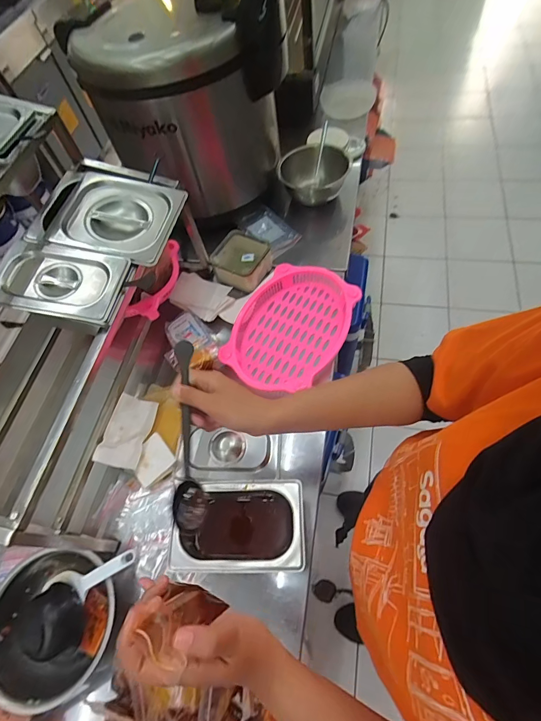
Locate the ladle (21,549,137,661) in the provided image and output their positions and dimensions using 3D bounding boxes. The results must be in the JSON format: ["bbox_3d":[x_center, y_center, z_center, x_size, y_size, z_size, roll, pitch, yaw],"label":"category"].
[{"bbox_3d":[-0.263,0.315,0.522,0.176,0.057,0.089,-46,67,-1],"label":"ladle"}]

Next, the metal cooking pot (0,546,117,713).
[{"bbox_3d":[-0.299,0.358,0.516,0.171,0.065,0.183,38,70,21],"label":"metal cooking pot"}]

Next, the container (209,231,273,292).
[{"bbox_3d":[-0.064,-0.214,0.796,0.108,0.063,0.109,19,65,18],"label":"container"}]

